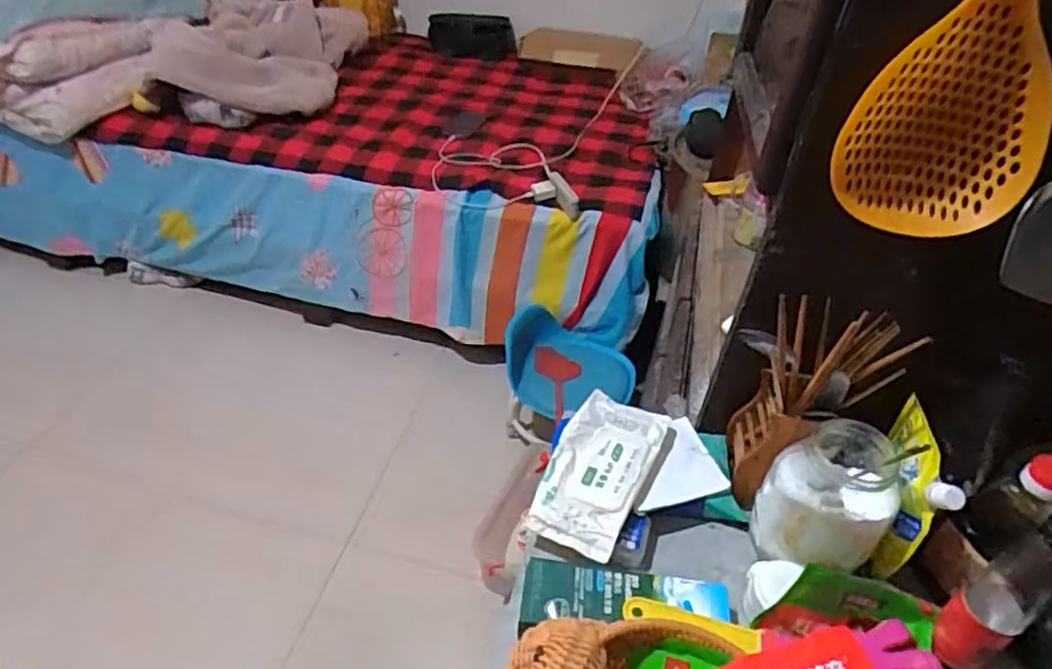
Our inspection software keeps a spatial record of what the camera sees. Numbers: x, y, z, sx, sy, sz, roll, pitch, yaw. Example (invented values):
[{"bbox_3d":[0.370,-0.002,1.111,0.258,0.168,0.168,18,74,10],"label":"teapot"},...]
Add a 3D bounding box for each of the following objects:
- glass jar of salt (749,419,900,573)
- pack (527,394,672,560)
[{"bbox_3d":[0.280,0.156,0.654,0.098,0.126,0.090,3,41,-3],"label":"glass jar of salt"},{"bbox_3d":[0.078,0.140,0.726,0.104,0.037,0.183,19,43,16],"label":"pack"}]

